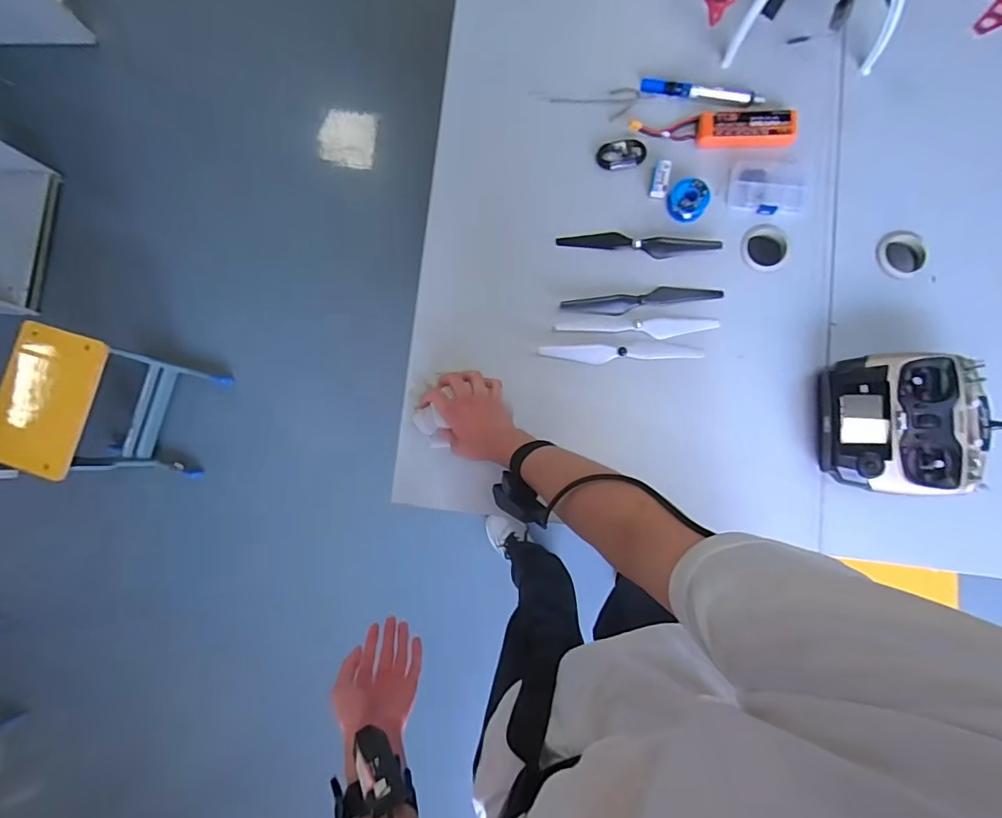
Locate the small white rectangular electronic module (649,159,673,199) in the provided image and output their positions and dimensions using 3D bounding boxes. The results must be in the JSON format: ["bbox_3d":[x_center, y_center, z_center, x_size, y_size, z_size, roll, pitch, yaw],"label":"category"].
[{"bbox_3d":[0.238,-0.345,0.739,0.025,0.019,0.058,13,86,7],"label":"small white rectangular electronic module"}]

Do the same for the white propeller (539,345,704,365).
[{"bbox_3d":[0.178,-0.079,0.726,0.235,0.020,0.027,1,85,6],"label":"white propeller"}]

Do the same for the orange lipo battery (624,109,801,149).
[{"bbox_3d":[0.313,-0.413,0.737,0.233,0.028,0.048,0,85,6],"label":"orange lipo battery"}]

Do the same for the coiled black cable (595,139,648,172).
[{"bbox_3d":[0.184,-0.389,0.754,0.073,0.016,0.047,-3,84,5],"label":"coiled black cable"}]

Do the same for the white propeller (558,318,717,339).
[{"bbox_3d":[0.201,-0.118,0.730,0.232,0.010,0.029,-2,85,5],"label":"white propeller"}]

